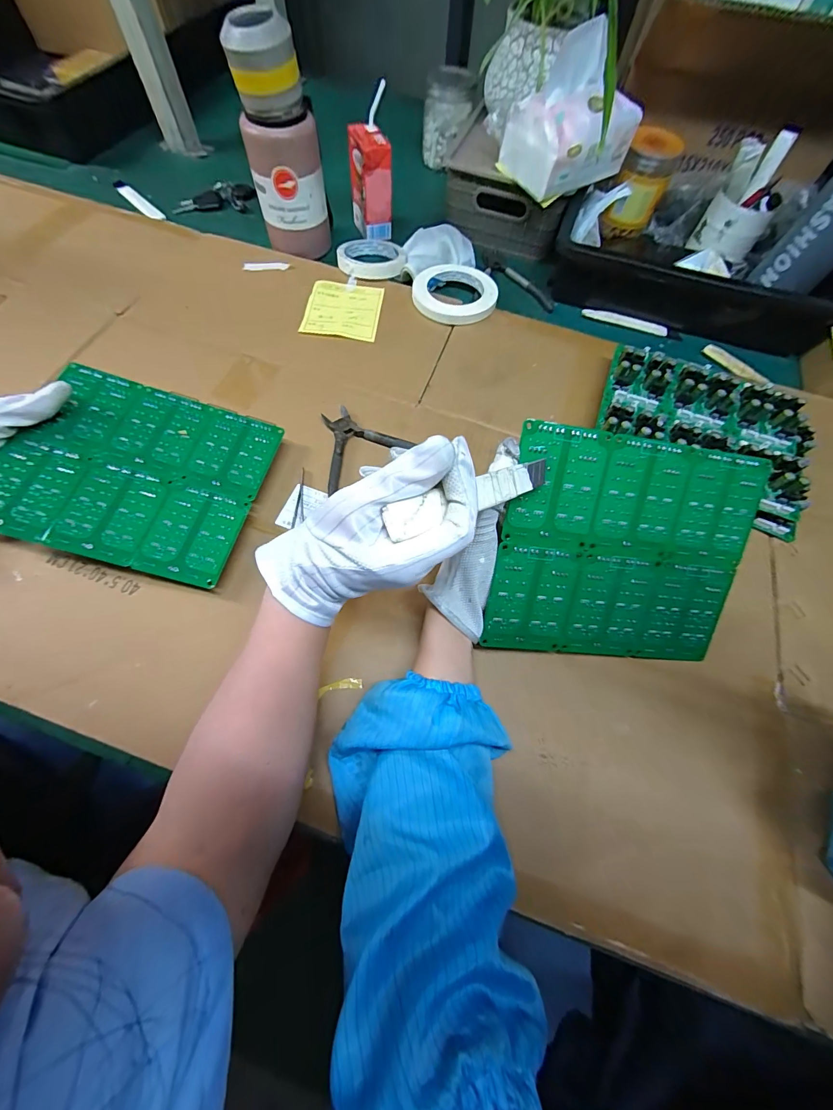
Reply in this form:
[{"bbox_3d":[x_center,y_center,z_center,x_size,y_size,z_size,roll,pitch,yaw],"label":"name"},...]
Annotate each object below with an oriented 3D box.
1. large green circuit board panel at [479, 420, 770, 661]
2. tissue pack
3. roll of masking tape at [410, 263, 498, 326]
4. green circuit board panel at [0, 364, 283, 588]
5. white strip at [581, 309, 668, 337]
[{"bbox_3d":[0.165,0.001,0.303,0.202,0.004,0.173,6,104,-9],"label":"large green circuit board panel"},{"bbox_3d":[0.193,-0.536,0.460,0.138,0.113,0.105,-37,73,-16],"label":"tissue pack"},{"bbox_3d":[0.052,-0.357,0.517,0.113,0.016,0.111,1,66,-3],"label":"roll of masking tape"},{"bbox_3d":[-0.251,-0.078,0.346,0.200,0.004,0.172,16,68,-6],"label":"green circuit board panel"},{"bbox_3d":[0.293,-0.329,0.534,0.118,0.008,0.015,19,66,5],"label":"white strip"}]

